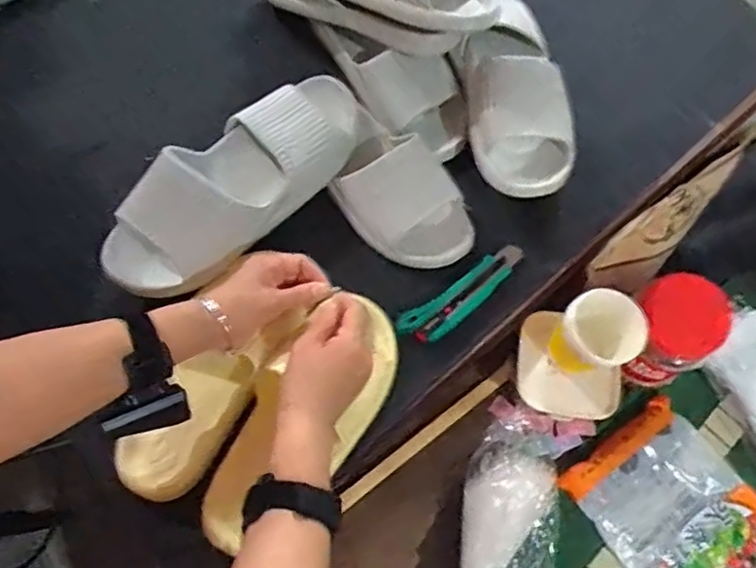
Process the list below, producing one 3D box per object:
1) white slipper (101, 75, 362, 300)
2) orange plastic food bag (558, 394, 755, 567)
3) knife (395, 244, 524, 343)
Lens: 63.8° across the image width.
[{"bbox_3d":[-0.137,-0.106,0.607,0.102,0.069,0.297,42,72,13],"label":"white slipper"},{"bbox_3d":[0.337,0.260,0.647,0.171,0.016,0.240,-33,73,-14],"label":"orange plastic food bag"},{"bbox_3d":[0.090,0.013,0.628,0.156,0.021,0.039,-33,74,-14],"label":"knife"}]

